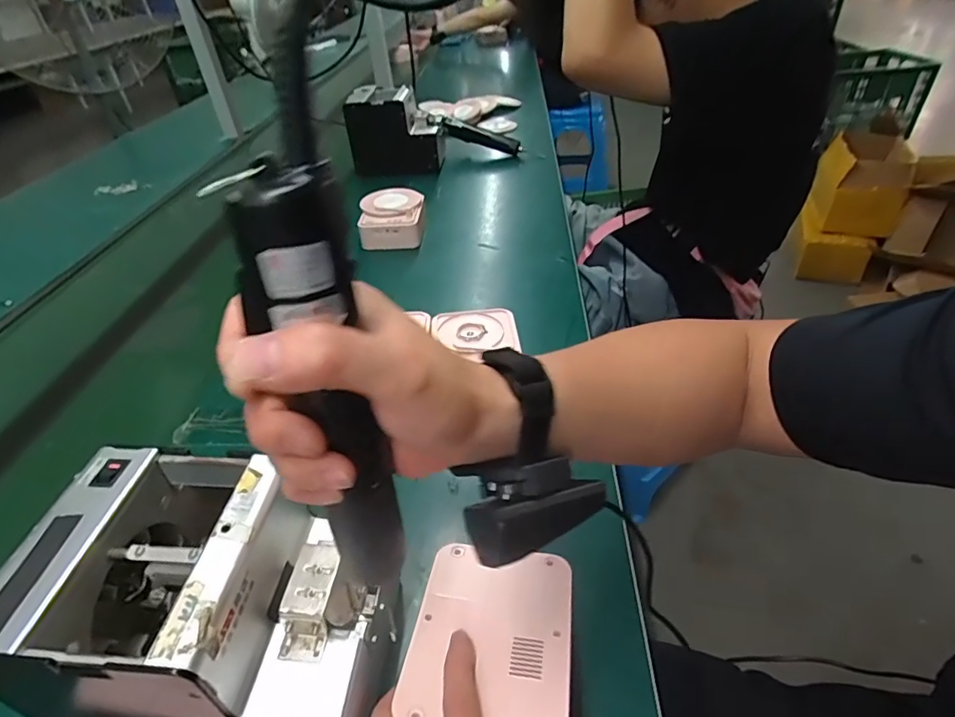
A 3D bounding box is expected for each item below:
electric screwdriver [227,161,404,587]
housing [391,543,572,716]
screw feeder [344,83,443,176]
[{"bbox_3d":[-0.057,0.020,0.215,0.031,0.186,0.037,12,38,21],"label":"electric screwdriver"},{"bbox_3d":[0.008,0.177,0.327,0.096,0.032,0.126,6,40,7],"label":"housing"},{"bbox_3d":[-0.167,-0.476,1.087,0.183,0.139,0.137,-2,39,5],"label":"screw feeder"}]

